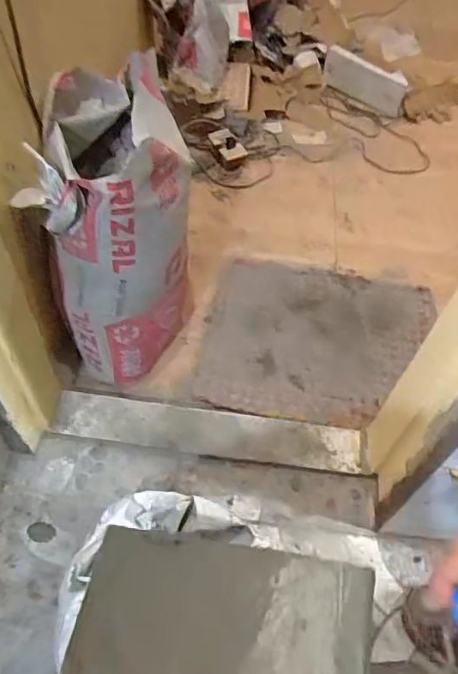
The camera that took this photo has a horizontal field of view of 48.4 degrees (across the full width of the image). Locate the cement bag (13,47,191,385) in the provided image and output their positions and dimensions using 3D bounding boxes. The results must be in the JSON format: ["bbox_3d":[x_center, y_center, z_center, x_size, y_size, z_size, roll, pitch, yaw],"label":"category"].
[{"bbox_3d":[-0.202,-0.197,0.945,0.250,0.462,0.366,-7,56,-8],"label":"cement bag"}]

